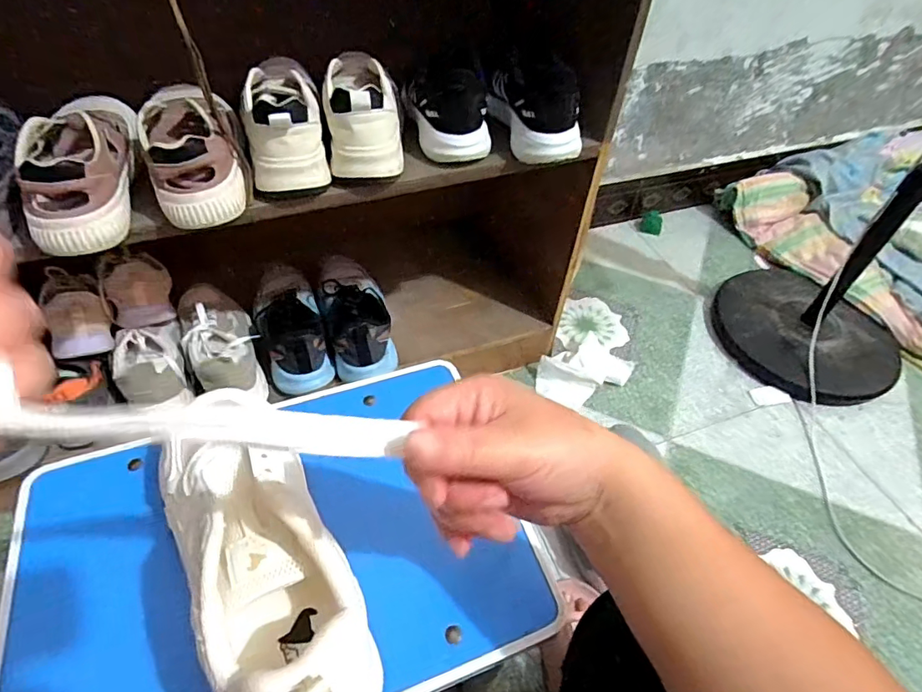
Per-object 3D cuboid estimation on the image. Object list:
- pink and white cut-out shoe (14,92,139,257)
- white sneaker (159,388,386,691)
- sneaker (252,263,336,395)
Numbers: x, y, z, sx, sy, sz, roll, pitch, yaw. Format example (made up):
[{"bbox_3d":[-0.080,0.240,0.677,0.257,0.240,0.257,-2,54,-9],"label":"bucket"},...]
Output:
[{"bbox_3d":[-0.399,-0.196,0.537,0.092,0.078,0.216,-16,53,-16],"label":"pink and white cut-out shoe"},{"bbox_3d":[-0.122,0.111,0.303,0.074,0.085,0.227,-26,56,-22],"label":"white sneaker"},{"bbox_3d":[-0.294,-0.053,0.859,0.110,0.106,0.264,-13,52,-13],"label":"sneaker"}]

